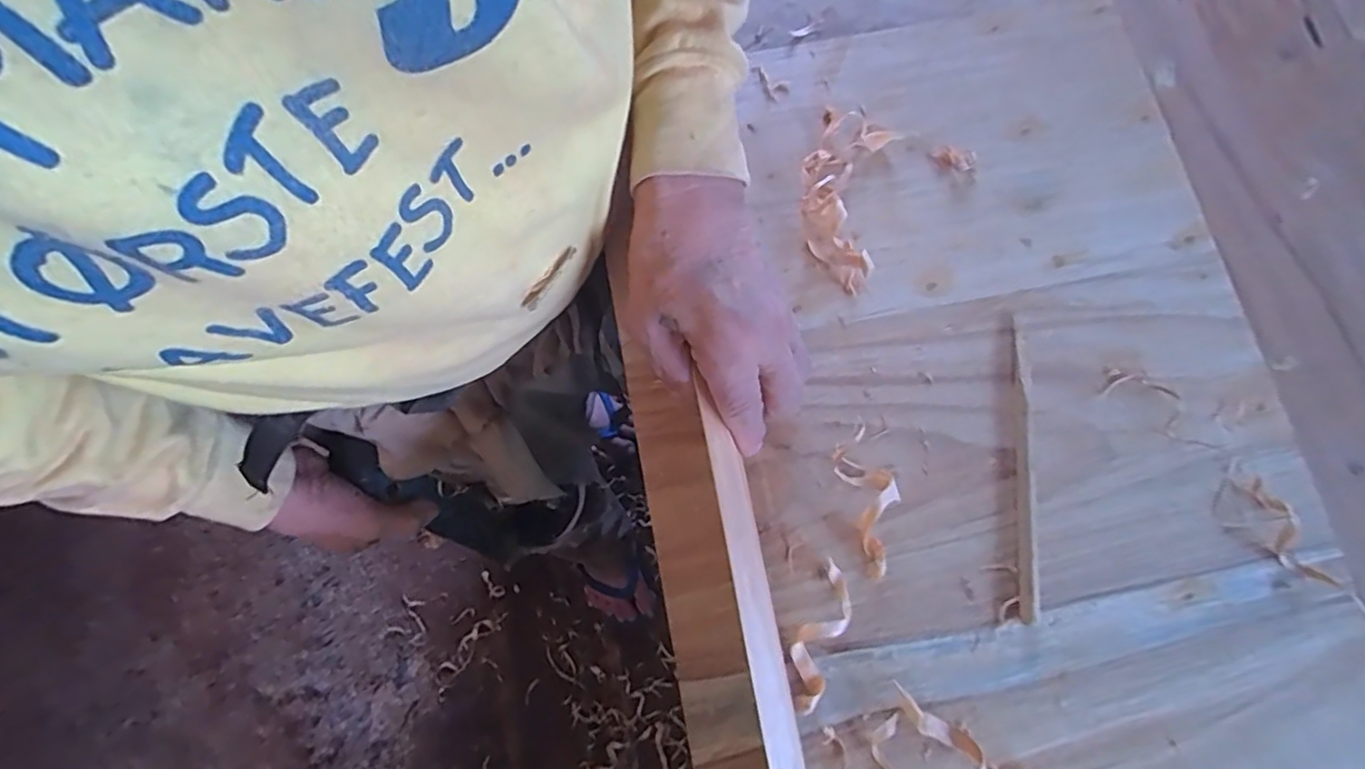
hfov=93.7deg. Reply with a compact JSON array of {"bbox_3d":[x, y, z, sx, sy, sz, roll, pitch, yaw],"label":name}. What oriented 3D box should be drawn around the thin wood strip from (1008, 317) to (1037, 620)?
[{"bbox_3d":[0.207,0.048,0.388,0.010,0.008,0.180,5,77,1],"label":"thin wood strip"}]

